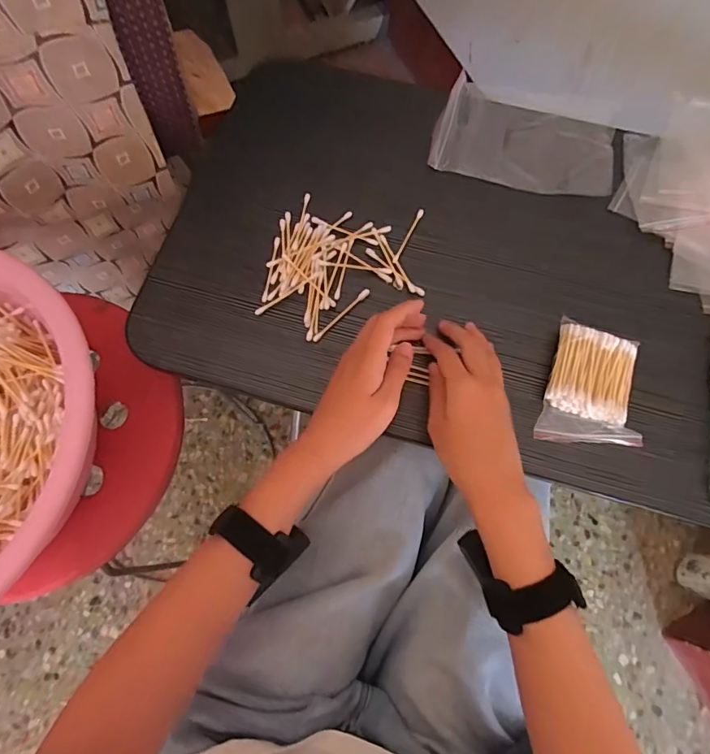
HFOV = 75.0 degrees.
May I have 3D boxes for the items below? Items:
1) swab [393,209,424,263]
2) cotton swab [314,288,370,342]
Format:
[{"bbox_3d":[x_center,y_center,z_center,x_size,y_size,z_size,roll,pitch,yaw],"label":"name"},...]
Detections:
[{"bbox_3d":[0.052,-0.137,0.453,0.005,0.007,0.067,25,74,7],"label":"swab"},{"bbox_3d":[-0.012,-0.057,0.426,0.007,0.005,0.069,43,77,12],"label":"cotton swab"}]

